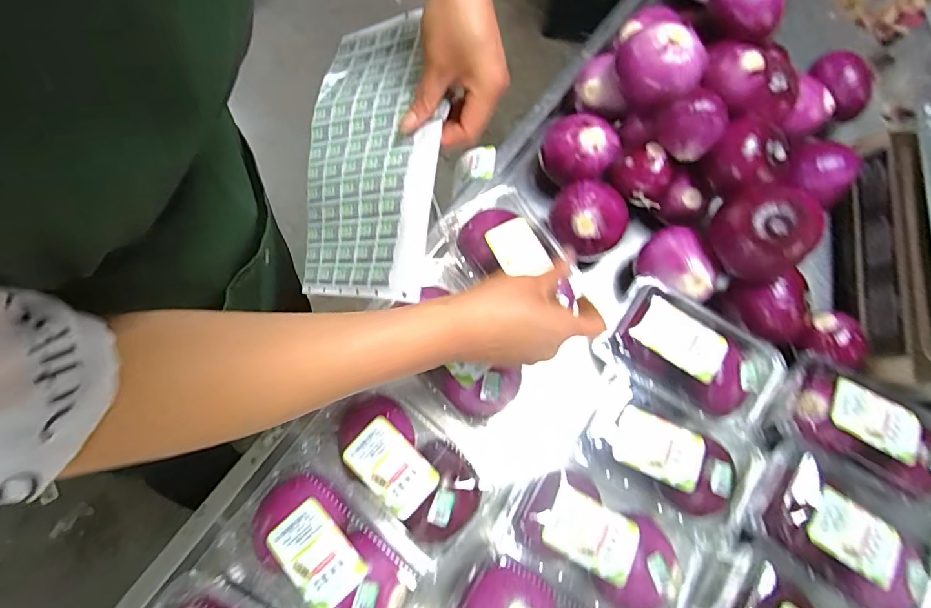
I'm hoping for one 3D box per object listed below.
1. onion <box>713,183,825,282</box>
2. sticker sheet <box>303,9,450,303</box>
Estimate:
[{"bbox_3d":[0.308,-0.078,0.493,0.090,0.088,0.090,1,71,-2],"label":"onion"},{"bbox_3d":[-0.086,-0.141,0.437,0.157,0.022,0.270,4,85,36],"label":"sticker sheet"}]

